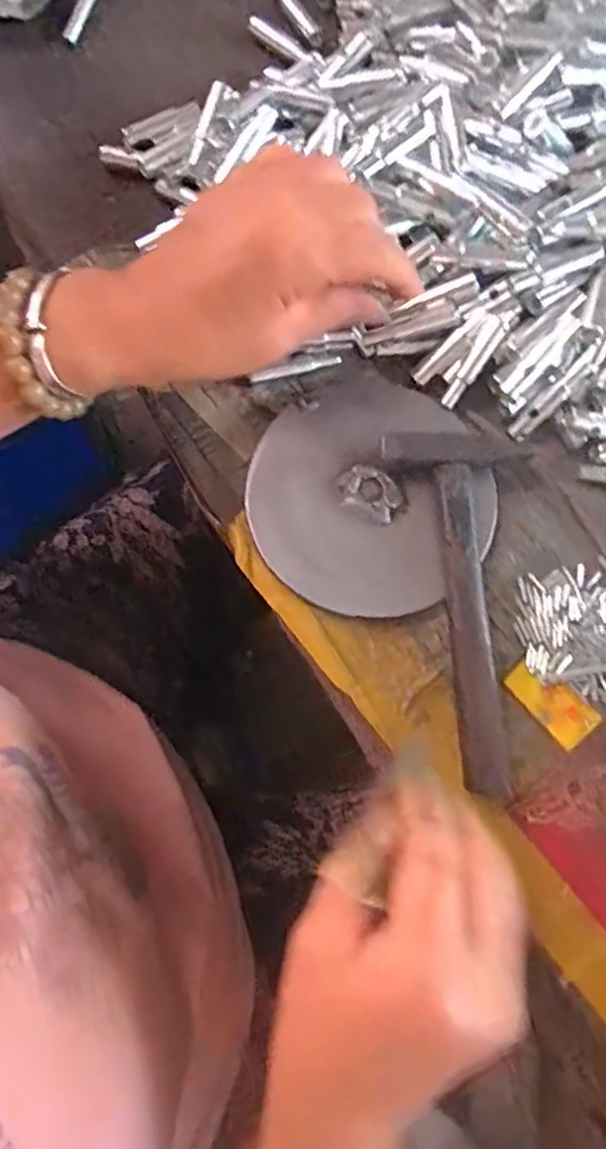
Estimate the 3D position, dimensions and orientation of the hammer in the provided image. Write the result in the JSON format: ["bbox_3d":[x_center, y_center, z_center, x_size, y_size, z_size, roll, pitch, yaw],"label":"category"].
[{"bbox_3d":[0.089,0.012,0.313,0.068,0.023,0.172,-9,77,-1],"label":"hammer"}]

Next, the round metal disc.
[{"bbox_3d":[0.035,-0.042,0.330,0.124,0.016,0.119,0,77,1],"label":"round metal disc"}]

